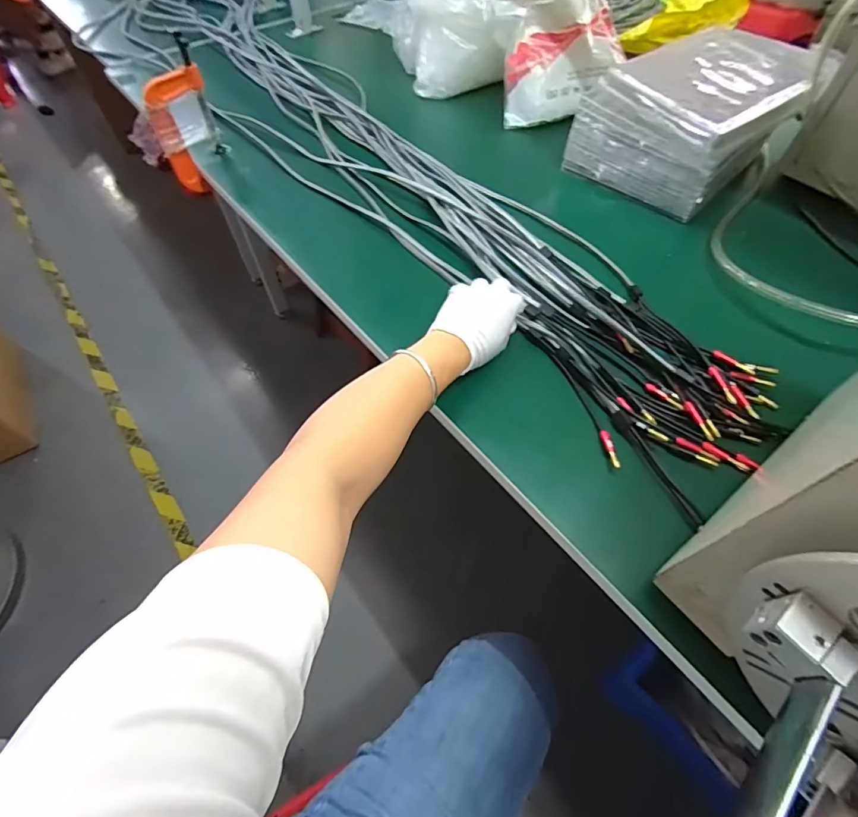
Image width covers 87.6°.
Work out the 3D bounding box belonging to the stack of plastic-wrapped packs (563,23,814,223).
[{"bbox_3d":[0.374,-0.427,0.670,0.231,0.104,0.217,39,65,23],"label":"stack of plastic-wrapped packs"}]

